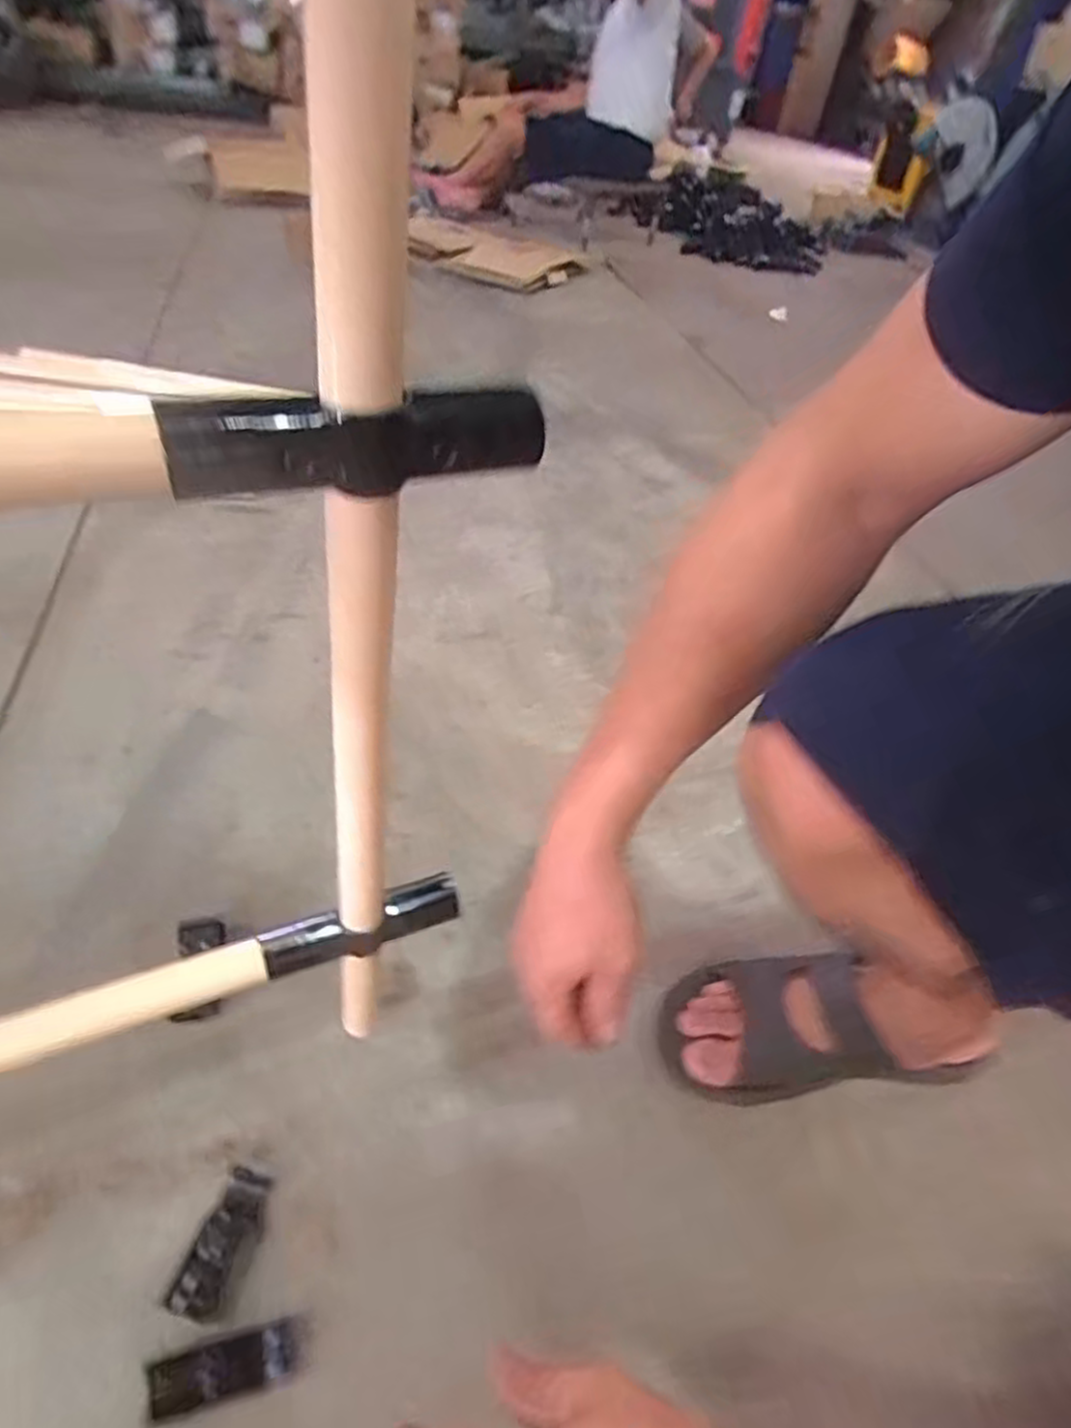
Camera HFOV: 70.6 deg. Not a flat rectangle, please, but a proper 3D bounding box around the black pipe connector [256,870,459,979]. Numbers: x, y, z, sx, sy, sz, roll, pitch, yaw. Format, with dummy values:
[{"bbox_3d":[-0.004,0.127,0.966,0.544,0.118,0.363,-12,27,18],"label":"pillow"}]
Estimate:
[{"bbox_3d":[-0.115,0.139,0.504,0.128,0.031,0.030,-12,48,-20],"label":"black pipe connector"}]

